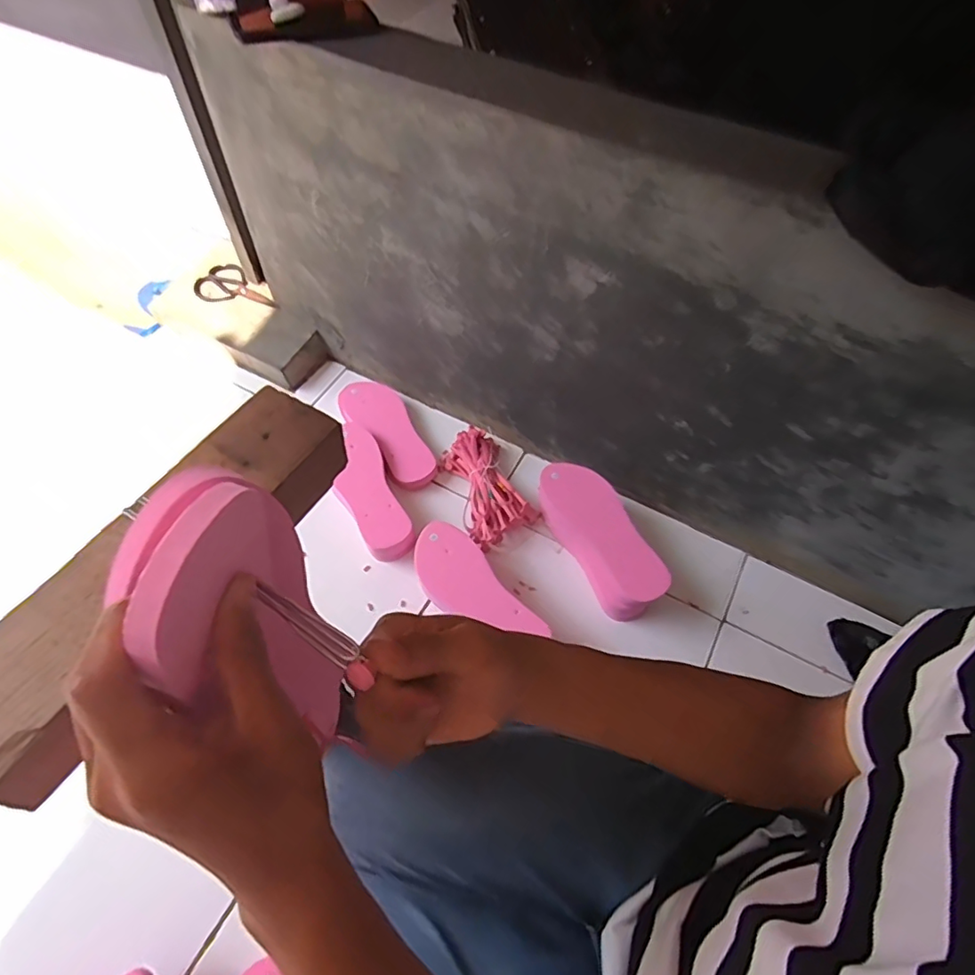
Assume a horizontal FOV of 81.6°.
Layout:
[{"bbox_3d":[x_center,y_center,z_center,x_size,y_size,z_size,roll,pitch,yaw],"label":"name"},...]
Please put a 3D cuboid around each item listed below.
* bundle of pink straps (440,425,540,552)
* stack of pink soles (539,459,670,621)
[{"bbox_3d":[0.002,-0.007,0.936,0.117,0.056,0.204,-16,59,-12],"label":"bundle of pink straps"},{"bbox_3d":[0.168,0.080,0.855,0.096,0.091,0.245,-24,61,-16],"label":"stack of pink soles"}]

